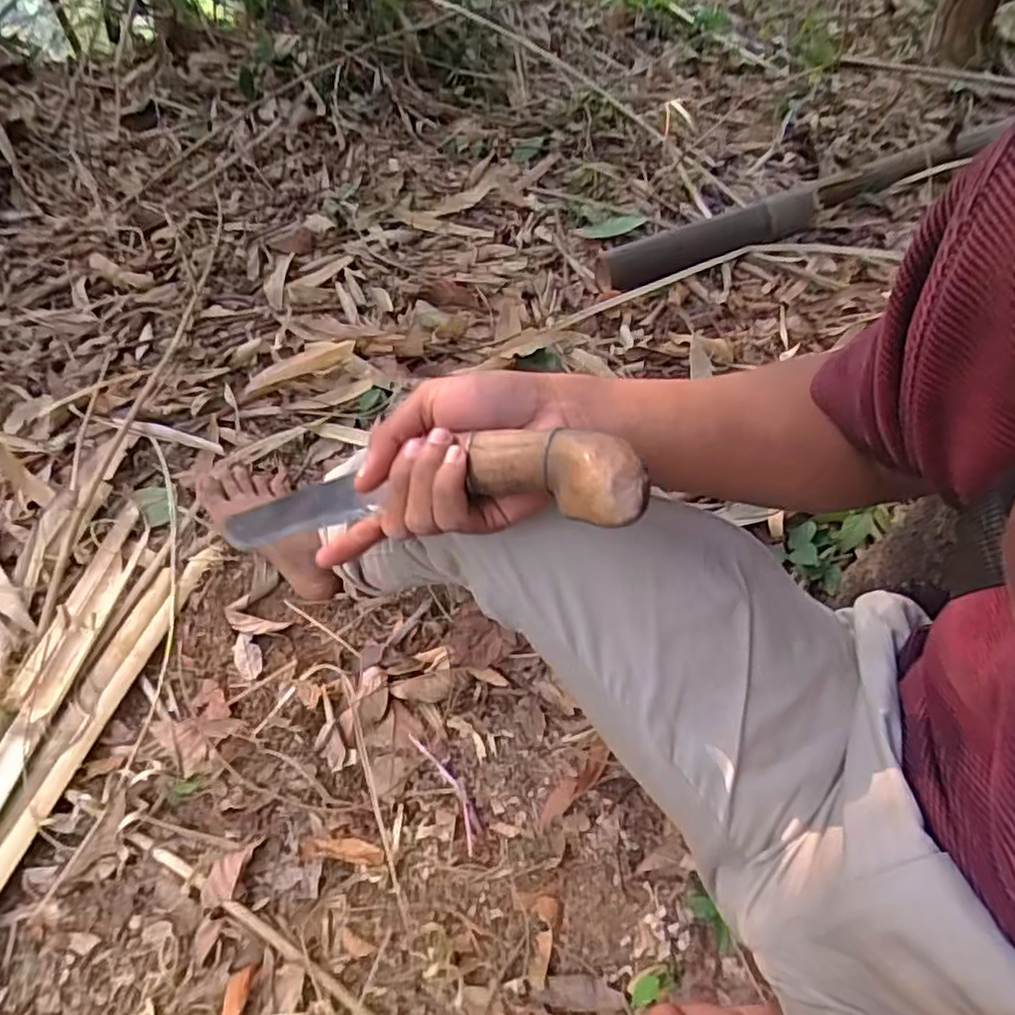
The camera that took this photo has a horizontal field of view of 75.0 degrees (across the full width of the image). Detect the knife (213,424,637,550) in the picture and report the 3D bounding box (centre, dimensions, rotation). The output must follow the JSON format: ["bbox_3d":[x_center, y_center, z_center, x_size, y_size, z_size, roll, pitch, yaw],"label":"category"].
[{"bbox_3d":[-0.074,-0.002,0.387,0.339,0.035,0.036,-8,35,40],"label":"knife"}]

